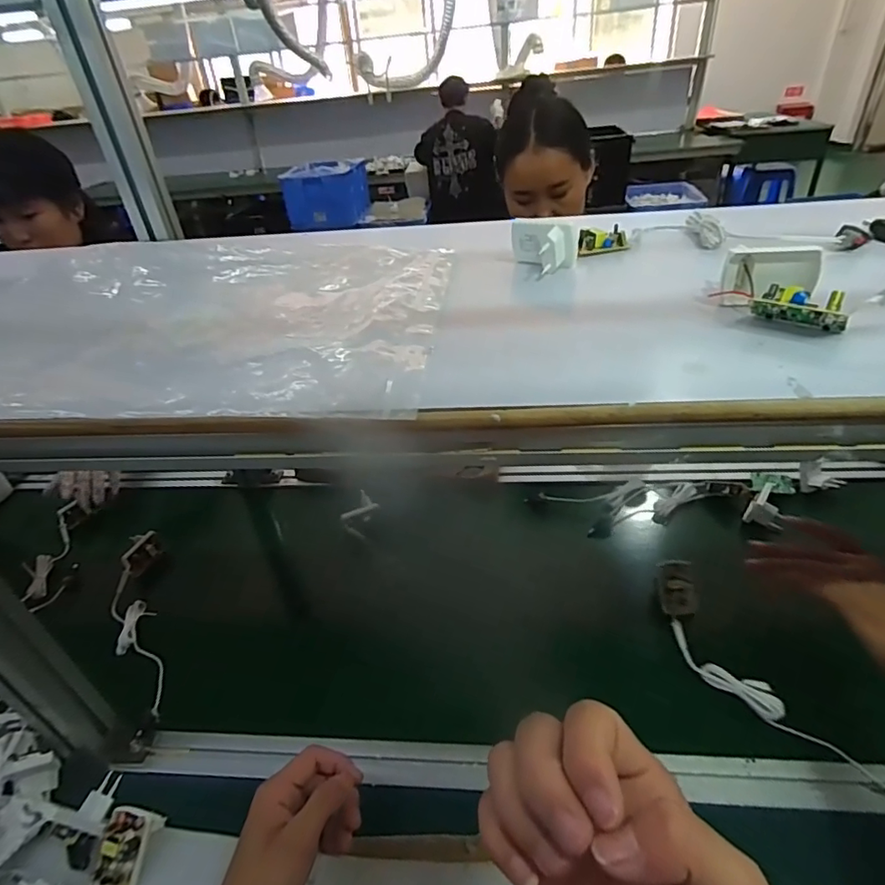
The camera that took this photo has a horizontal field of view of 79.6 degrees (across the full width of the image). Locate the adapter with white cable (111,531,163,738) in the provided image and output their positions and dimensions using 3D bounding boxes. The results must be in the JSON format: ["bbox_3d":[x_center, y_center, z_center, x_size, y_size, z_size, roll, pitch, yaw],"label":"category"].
[{"bbox_3d":[-0.392,0.225,0.676,0.059,0.034,0.290,-17,37,-16],"label":"adapter with white cable"}]

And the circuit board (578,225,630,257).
[{"bbox_3d":[0.150,-0.189,0.499,0.046,0.021,0.015,-6,35,-1],"label":"circuit board"}]

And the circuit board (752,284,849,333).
[{"bbox_3d":[0.227,-0.085,0.337,0.051,0.030,0.021,27,47,37],"label":"circuit board"}]

